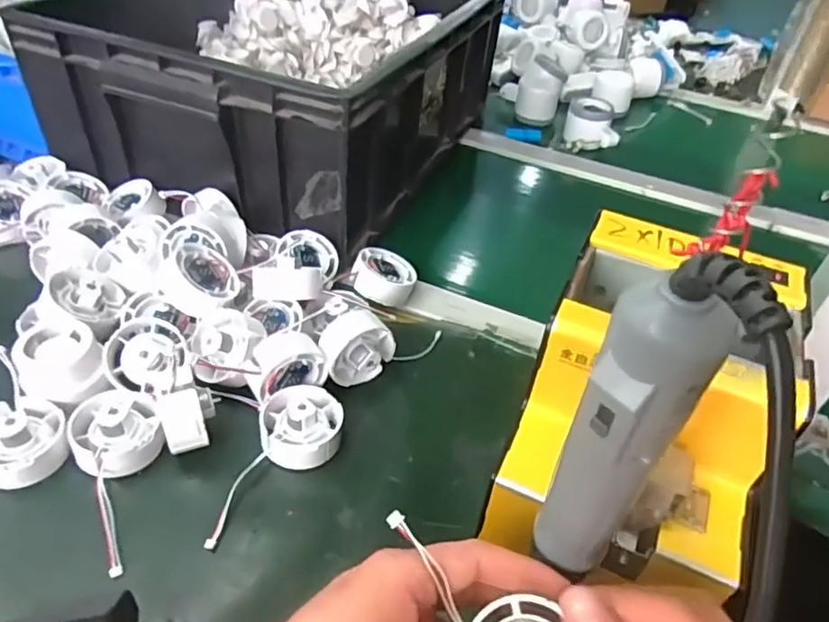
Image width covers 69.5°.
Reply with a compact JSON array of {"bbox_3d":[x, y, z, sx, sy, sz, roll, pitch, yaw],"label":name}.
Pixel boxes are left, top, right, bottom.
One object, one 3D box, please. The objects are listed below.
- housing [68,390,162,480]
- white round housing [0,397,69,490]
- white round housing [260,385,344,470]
[{"bbox_3d":[-0.196,0.078,0.394,0.053,0.030,0.060,-13,45,-21],"label":"housing"},{"bbox_3d":[-0.254,0.081,0.381,0.057,0.024,0.055,4,42,-3],"label":"white round housing"},{"bbox_3d":[-0.077,0.075,0.406,0.053,0.025,0.057,4,42,-3],"label":"white round housing"}]

